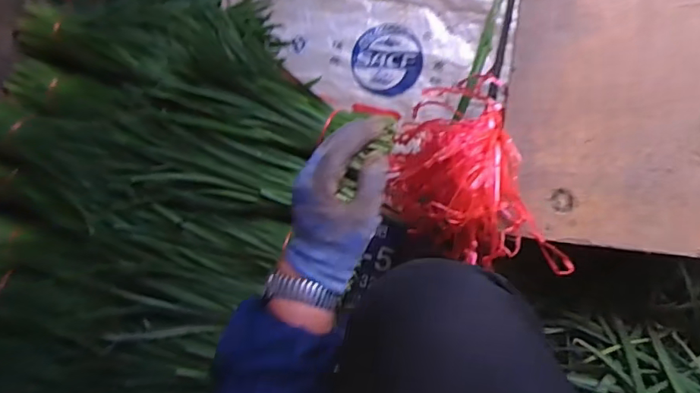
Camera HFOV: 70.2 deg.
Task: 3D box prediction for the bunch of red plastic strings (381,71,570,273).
[{"bbox_3d":[0.123,-0.008,0.554,0.144,0.113,0.207,-18,87,10],"label":"bunch of red plastic strings"}]

